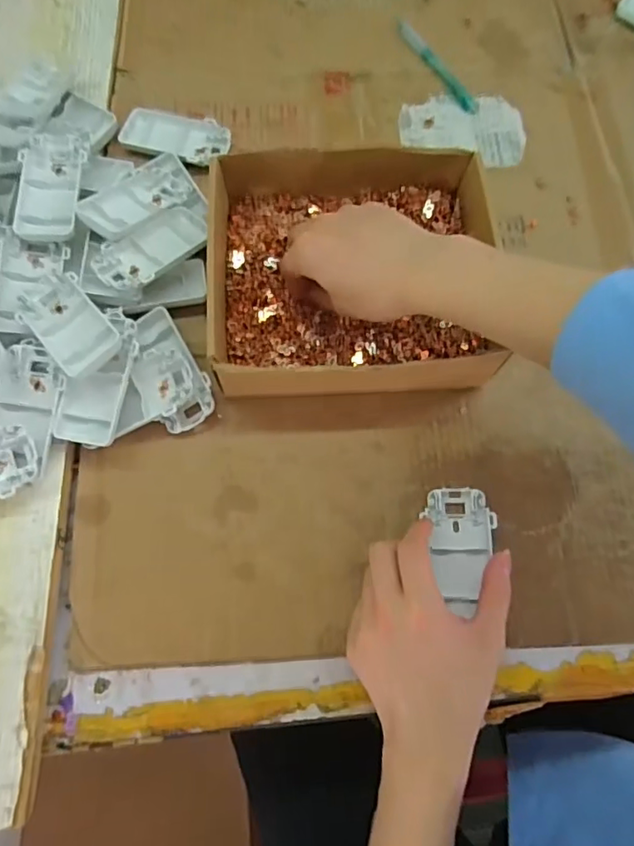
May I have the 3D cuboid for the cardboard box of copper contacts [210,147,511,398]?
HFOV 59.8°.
[{"bbox_3d":[0.026,-0.119,0.433,0.208,0.062,0.204,-2,70,-2],"label":"cardboard box of copper contacts"}]

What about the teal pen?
[{"bbox_3d":[0.118,-0.353,0.545,0.013,0.015,0.122,-31,74,-12],"label":"teal pen"}]

